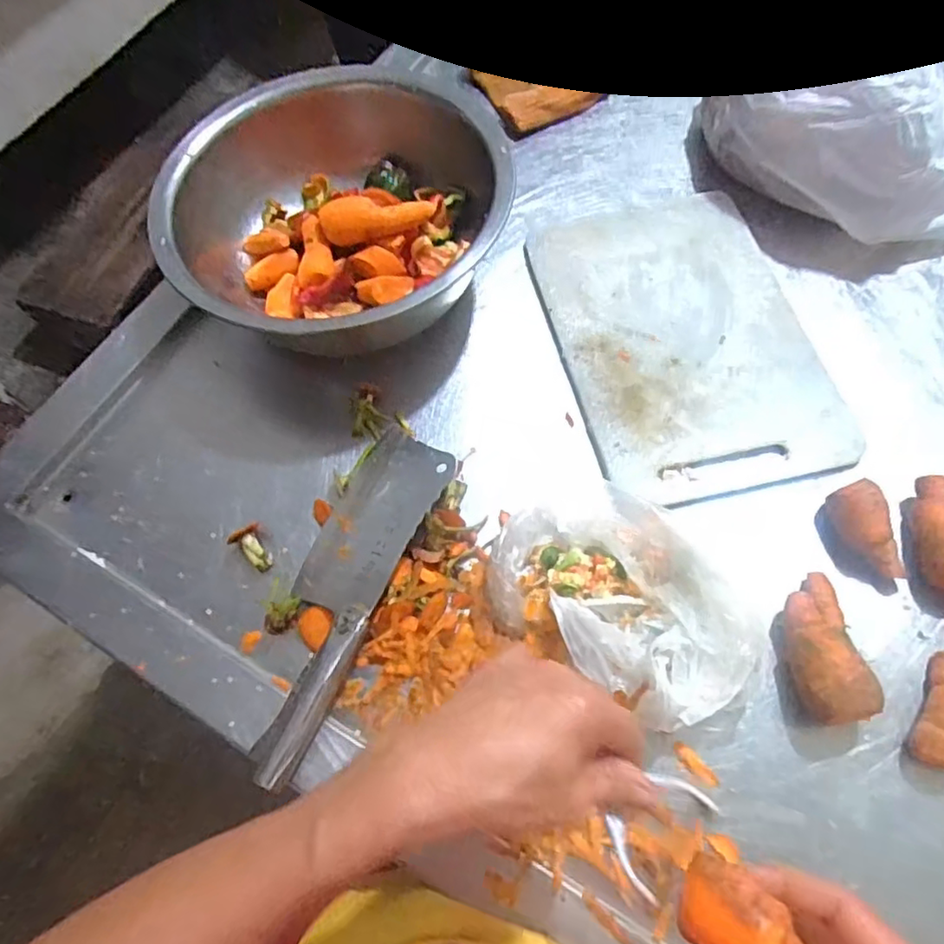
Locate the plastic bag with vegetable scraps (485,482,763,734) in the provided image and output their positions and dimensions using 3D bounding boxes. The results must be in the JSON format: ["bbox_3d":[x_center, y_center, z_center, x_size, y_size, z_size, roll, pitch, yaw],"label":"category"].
[{"bbox_3d":[0.124,0.098,0.505,0.208,0.037,0.144,30,71,15],"label":"plastic bag with vegetable scraps"}]

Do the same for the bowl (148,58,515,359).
[{"bbox_3d":[-0.133,-0.259,0.645,0.339,0.109,0.322,3,66,5],"label":"bowl"}]

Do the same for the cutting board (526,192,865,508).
[{"bbox_3d":[0.208,-0.144,0.631,0.234,0.010,0.353,-12,65,-3],"label":"cutting board"}]

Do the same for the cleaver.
[{"bbox_3d":[-0.112,0.096,0.522,0.084,0.031,0.291,23,68,13],"label":"cleaver"}]

